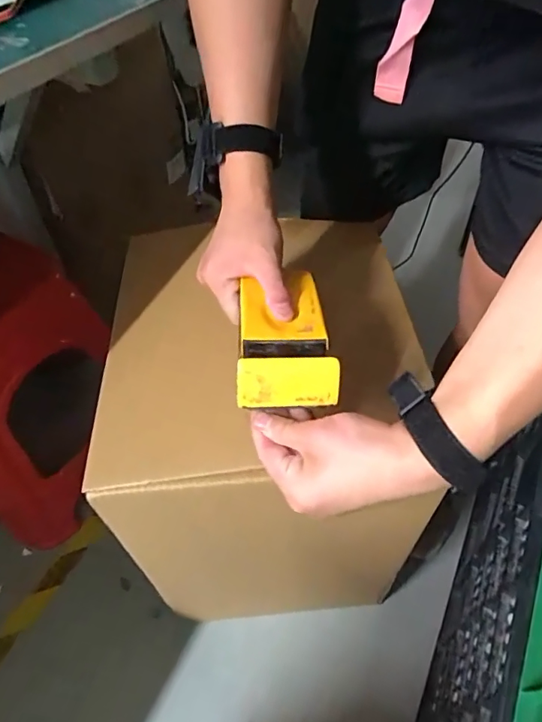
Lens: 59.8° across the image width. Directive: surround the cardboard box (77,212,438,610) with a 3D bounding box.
[{"bbox_3d":[-0.004,0.081,0.641,0.328,0.358,0.371,-5,50,-1],"label":"cardboard box"}]

